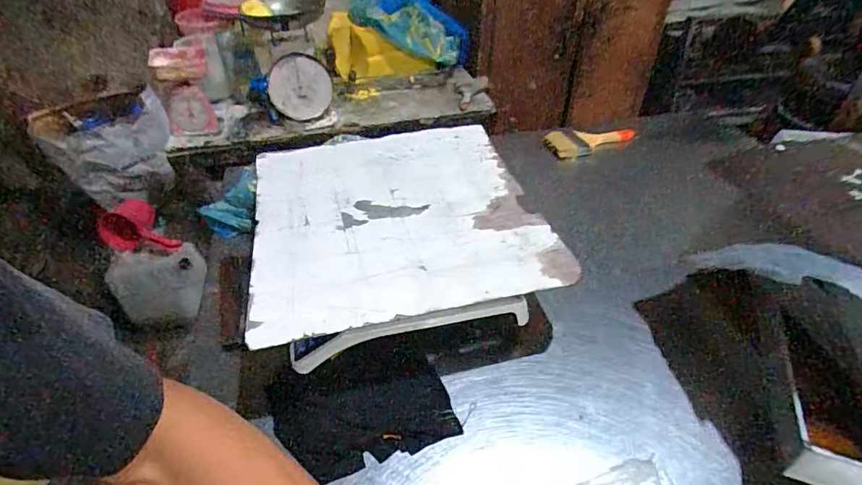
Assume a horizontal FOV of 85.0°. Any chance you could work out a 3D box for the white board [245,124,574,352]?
[{"bbox_3d":[-0.058,-0.050,0.713,0.403,0.016,0.429,-10,41,-10],"label":"white board"}]

